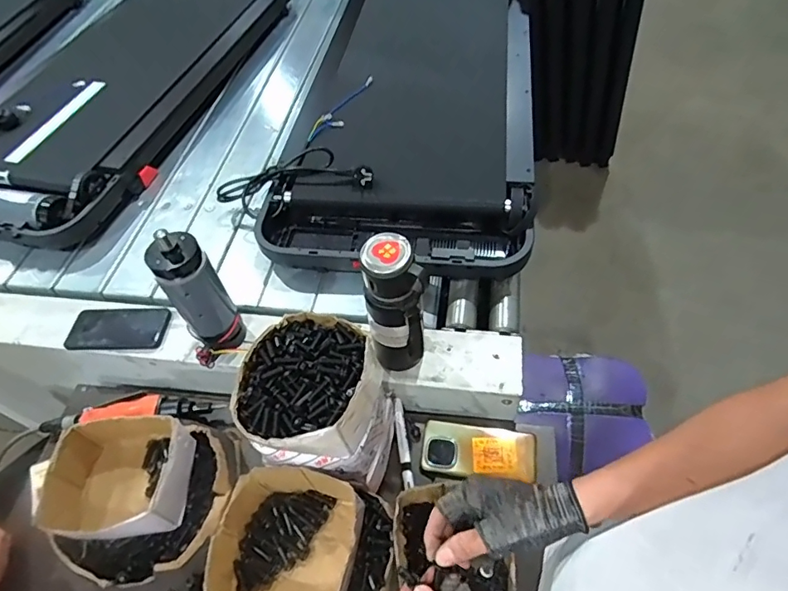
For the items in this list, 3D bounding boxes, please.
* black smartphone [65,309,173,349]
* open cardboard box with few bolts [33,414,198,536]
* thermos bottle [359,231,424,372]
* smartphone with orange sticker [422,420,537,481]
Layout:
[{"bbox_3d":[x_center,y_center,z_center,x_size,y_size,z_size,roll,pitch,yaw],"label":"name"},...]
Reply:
[{"bbox_3d":[-0.462,0.056,0.825,0.163,0.007,0.075,2,61,3],"label":"black smartphone"},{"bbox_3d":[-0.356,0.242,0.651,0.155,0.081,0.135,-8,54,-1],"label":"open cardboard box with few bolts"},{"bbox_3d":[0.000,0.022,0.663,0.072,0.228,0.075,-11,54,-3],"label":"thermos bottle"},{"bbox_3d":[0.127,0.232,0.729,0.163,0.017,0.078,7,50,6],"label":"smartphone with orange sticker"}]

